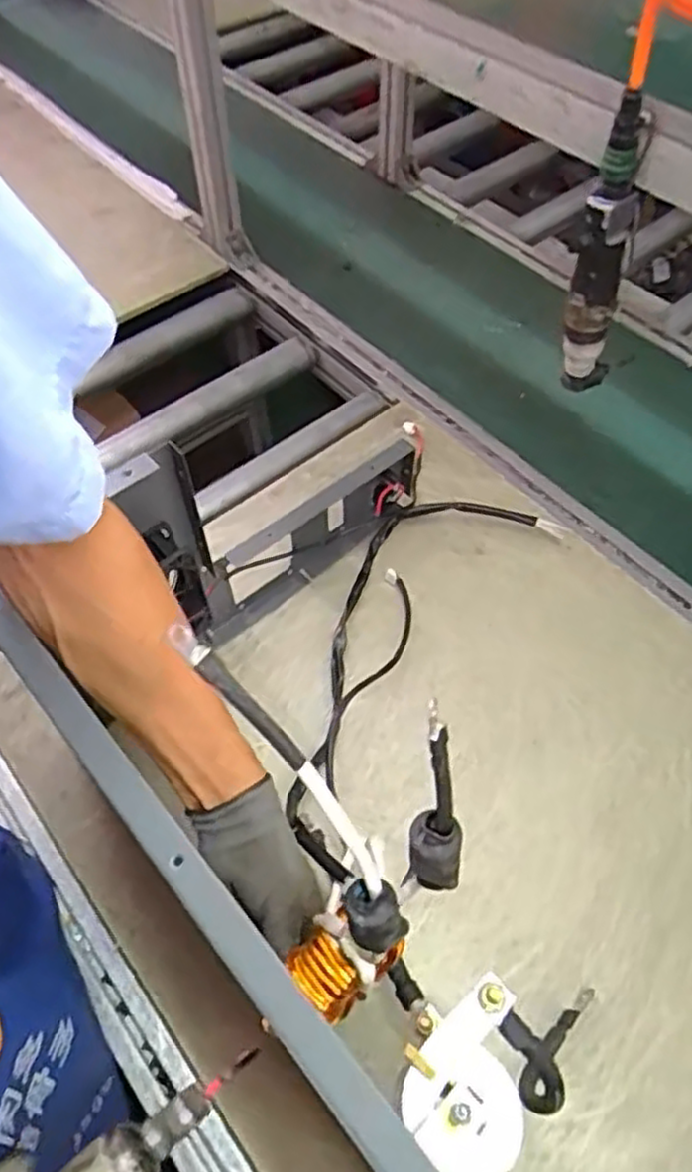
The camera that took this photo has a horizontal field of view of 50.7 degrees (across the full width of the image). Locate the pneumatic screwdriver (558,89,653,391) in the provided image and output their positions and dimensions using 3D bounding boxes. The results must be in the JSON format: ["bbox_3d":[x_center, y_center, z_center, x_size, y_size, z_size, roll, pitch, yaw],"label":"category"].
[{"bbox_3d":[0.229,-0.284,0.653,0.060,0.256,0.053,24,60,17],"label":"pneumatic screwdriver"}]

